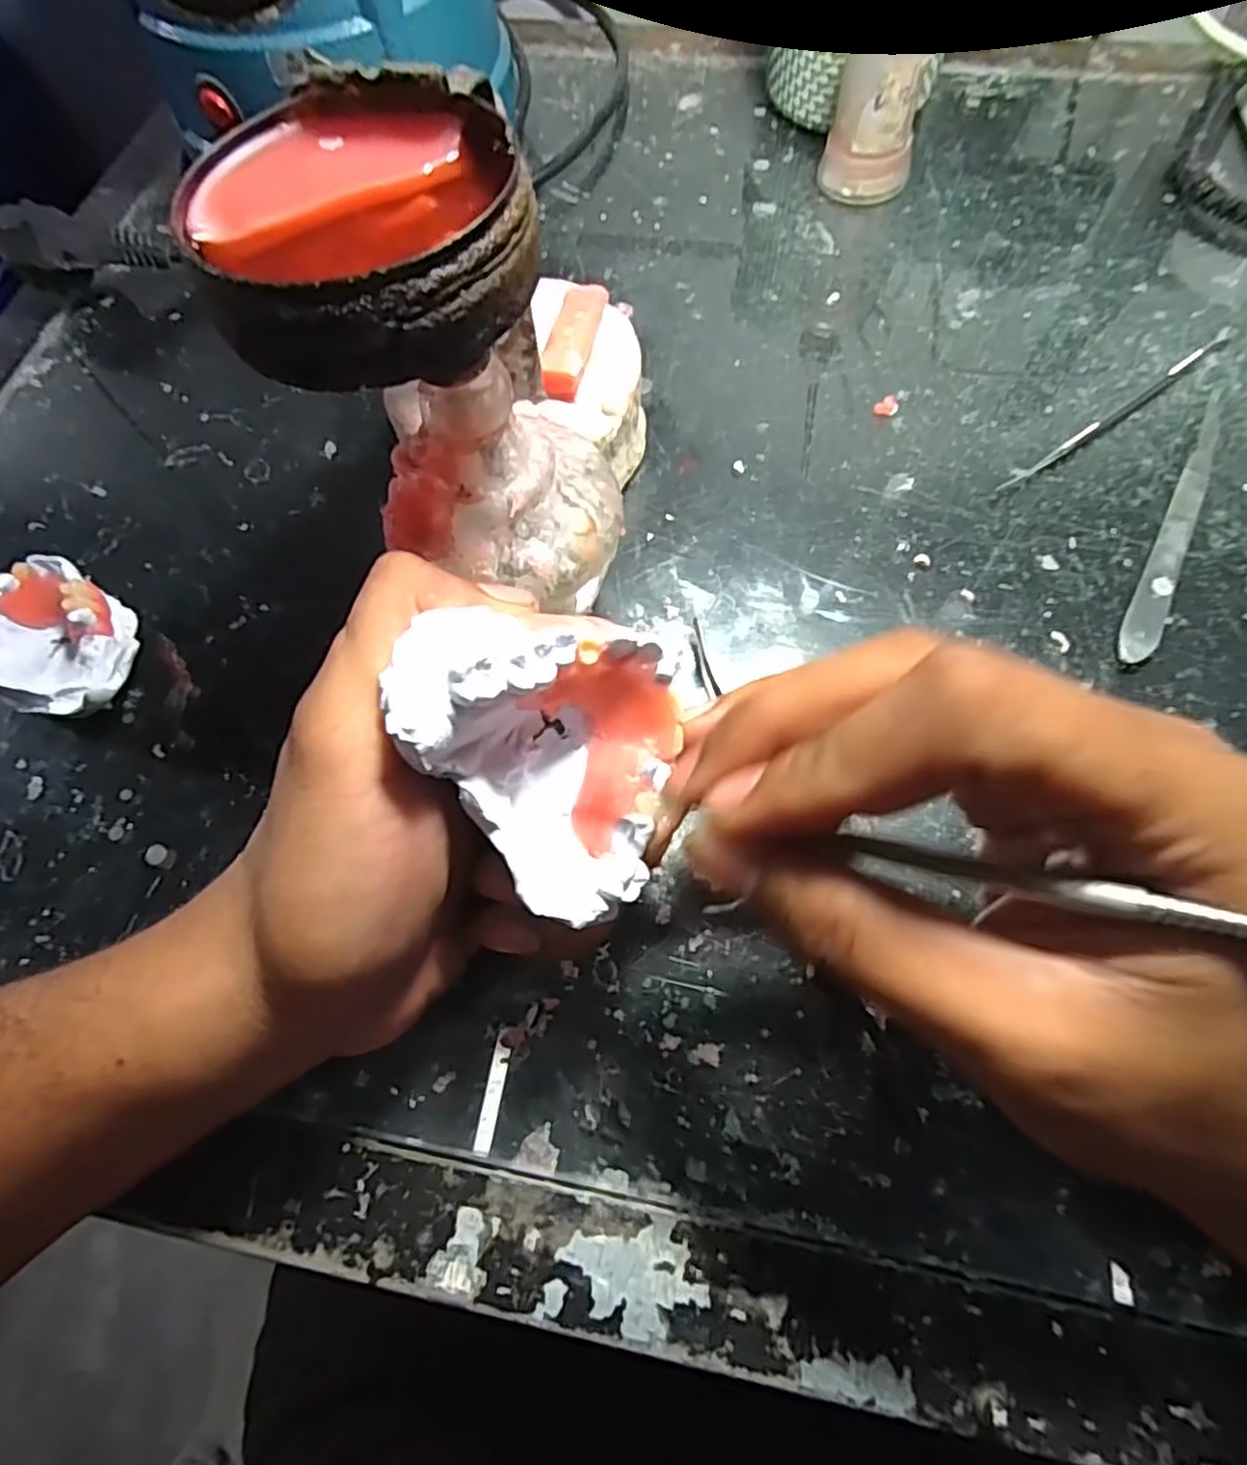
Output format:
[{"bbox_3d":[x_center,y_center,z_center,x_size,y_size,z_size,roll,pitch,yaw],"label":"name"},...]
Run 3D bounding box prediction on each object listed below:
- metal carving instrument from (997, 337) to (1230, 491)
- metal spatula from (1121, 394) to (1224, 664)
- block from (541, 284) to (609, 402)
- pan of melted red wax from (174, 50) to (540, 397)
[{"bbox_3d":[0.206,-0.134,0.283,0.132,0.004,0.005,-34,71,-10],"label":"metal carving instrument"},{"bbox_3d":[0.213,-0.081,0.261,0.013,0.005,0.138,27,72,13],"label":"metal spatula"},{"bbox_3d":[-0.018,-0.144,0.252,0.015,0.014,0.048,10,69,7],"label":"block"},{"bbox_3d":[-0.056,-0.109,0.146,0.071,0.020,0.074,-11,68,-2],"label":"pan of melted red wax"}]

